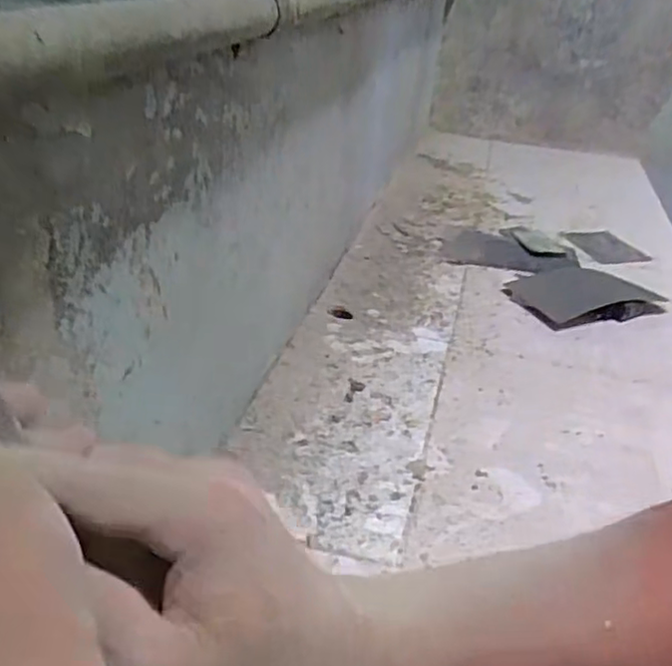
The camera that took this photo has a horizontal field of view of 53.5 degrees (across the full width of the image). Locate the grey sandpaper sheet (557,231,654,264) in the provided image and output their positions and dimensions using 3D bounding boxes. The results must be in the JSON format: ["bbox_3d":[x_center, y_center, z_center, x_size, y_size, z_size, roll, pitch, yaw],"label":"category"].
[{"bbox_3d":[0.511,-0.166,1.274,0.125,0.007,0.146,-7,34,-22],"label":"grey sandpaper sheet"}]

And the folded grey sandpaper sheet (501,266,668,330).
[{"bbox_3d":[0.377,-0.063,1.035,0.202,0.024,0.149,-7,33,-21],"label":"folded grey sandpaper sheet"}]

